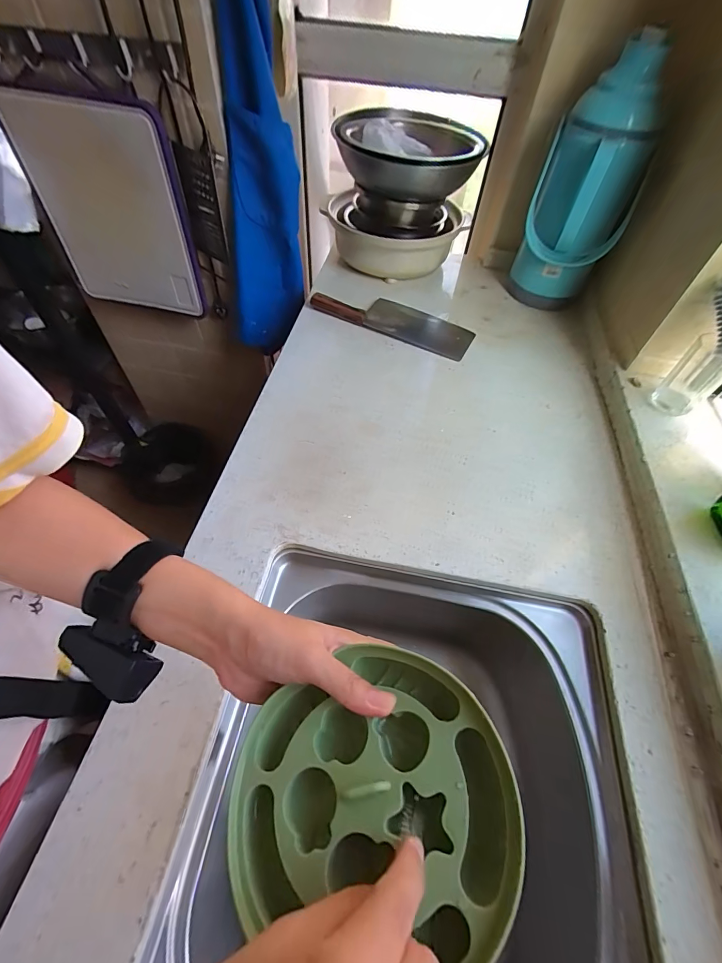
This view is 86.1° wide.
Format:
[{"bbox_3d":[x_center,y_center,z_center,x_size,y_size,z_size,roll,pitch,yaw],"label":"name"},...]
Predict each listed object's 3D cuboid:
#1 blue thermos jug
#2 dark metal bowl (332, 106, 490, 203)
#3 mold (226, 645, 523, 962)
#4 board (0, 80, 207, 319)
[{"bbox_3d":[0.403,-0.519,0.714,0.165,0.381,0.135,21,56,12],"label":"blue thermos jug"},{"bbox_3d":[0.097,-0.662,0.785,0.285,0.086,0.290,1,55,-1],"label":"dark metal bowl"},{"bbox_3d":[0.007,0.168,0.221,0.153,0.035,0.126,1,52,18],"label":"mold"},{"bbox_3d":[-0.488,-0.525,0.779,0.302,0.361,0.028,10,56,5],"label":"board"}]

